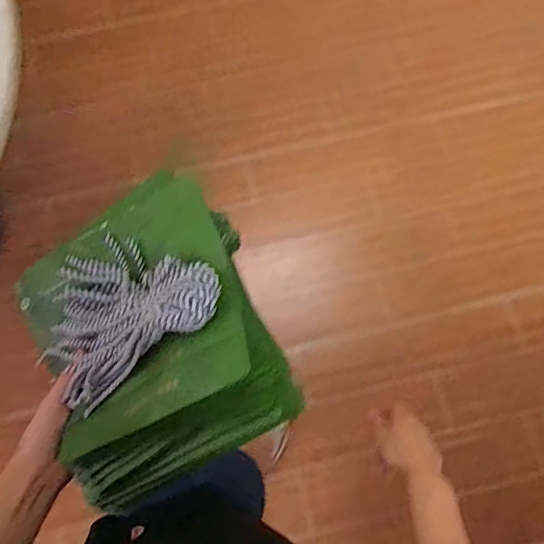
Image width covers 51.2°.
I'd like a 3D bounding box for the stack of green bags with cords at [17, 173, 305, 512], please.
[{"bbox_3d":[-0.114,0.053,0.494,0.207,0.056,0.236,-32,67,10],"label":"stack of green bags with cords"}]

